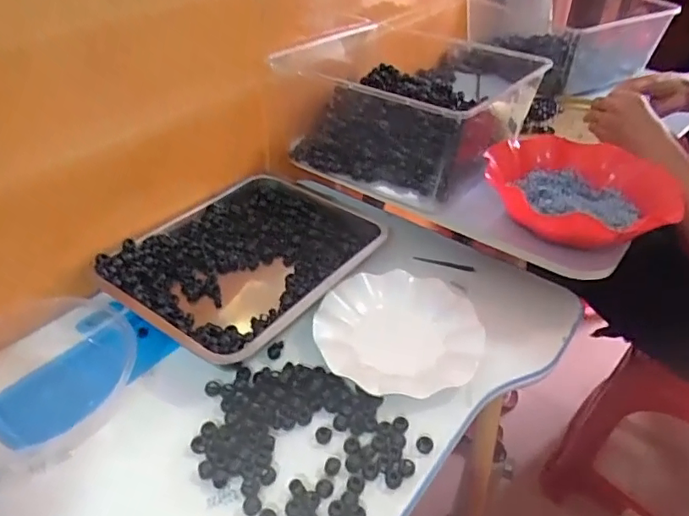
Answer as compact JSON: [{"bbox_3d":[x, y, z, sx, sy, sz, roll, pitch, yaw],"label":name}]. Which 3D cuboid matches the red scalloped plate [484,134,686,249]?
[{"bbox_3d":[0.302,-0.092,0.694,0.224,0.055,0.242,2,38,-1],"label":"red scalloped plate"}]

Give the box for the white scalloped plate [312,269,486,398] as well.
[{"bbox_3d":[0.063,0.078,0.610,0.180,0.020,0.180,2,38,-1],"label":"white scalloped plate"}]

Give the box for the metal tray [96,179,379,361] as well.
[{"bbox_3d":[-0.117,0.003,0.673,0.233,0.050,0.301,27,45,28],"label":"metal tray"}]

